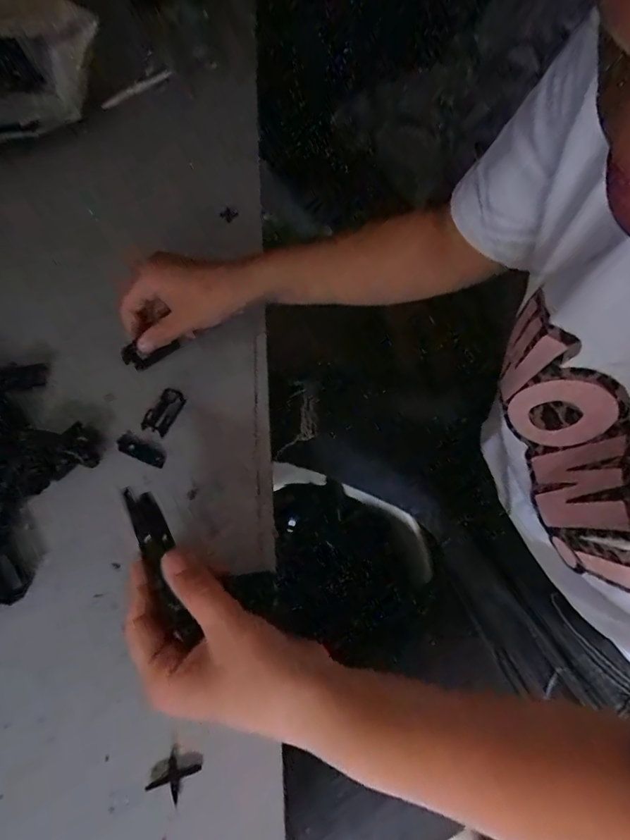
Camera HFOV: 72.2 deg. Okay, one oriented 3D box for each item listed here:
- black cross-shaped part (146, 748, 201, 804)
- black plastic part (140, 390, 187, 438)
[{"bbox_3d":[-0.078,0.197,0.238,0.022,0.004,0.022,29,62,15],"label":"black cross-shaped part"},{"bbox_3d":[-0.122,-0.006,0.351,0.021,0.008,0.039,25,61,13],"label":"black plastic part"}]

